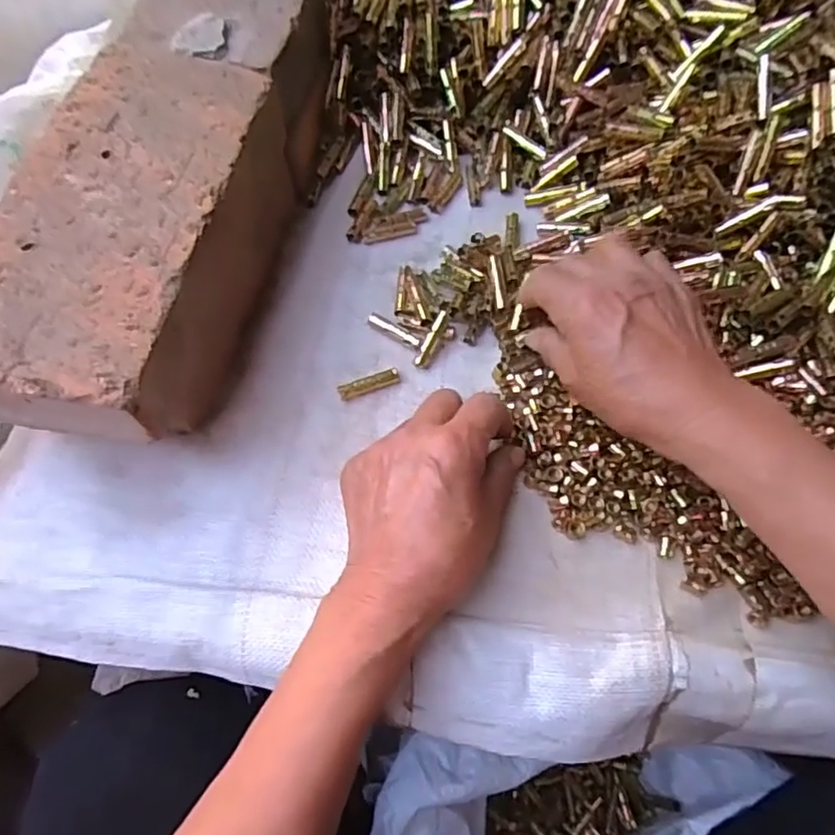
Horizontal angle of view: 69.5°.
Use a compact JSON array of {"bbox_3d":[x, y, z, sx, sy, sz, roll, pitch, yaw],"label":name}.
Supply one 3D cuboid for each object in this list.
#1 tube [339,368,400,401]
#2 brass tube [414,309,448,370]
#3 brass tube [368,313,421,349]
[{"bbox_3d":[-0.030,-0.021,0.381,0.040,0.008,0.008,-21,69,-10],"label":"tube"},{"bbox_3d":[0.009,-0.051,0.390,0.007,0.006,0.040,25,85,10],"label":"brass tube"},{"bbox_3d":[-0.015,-0.057,0.400,0.040,0.005,0.008,33,70,13],"label":"brass tube"}]

